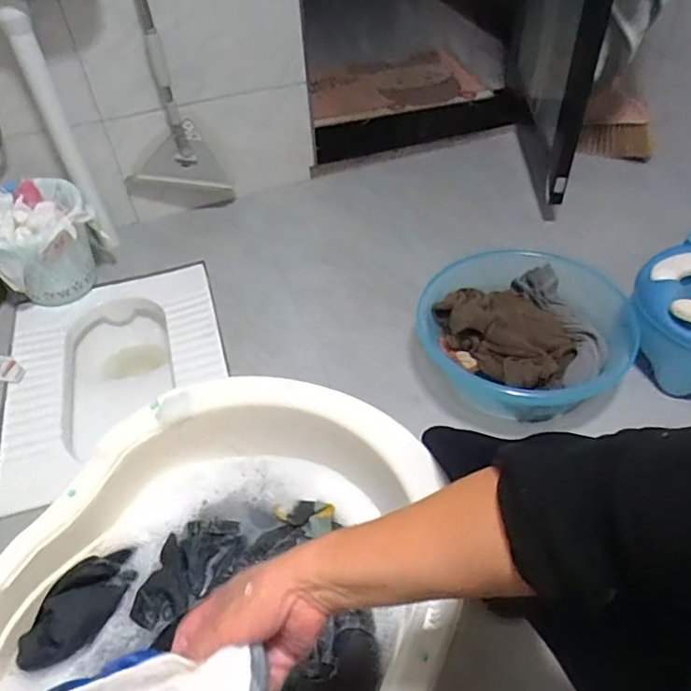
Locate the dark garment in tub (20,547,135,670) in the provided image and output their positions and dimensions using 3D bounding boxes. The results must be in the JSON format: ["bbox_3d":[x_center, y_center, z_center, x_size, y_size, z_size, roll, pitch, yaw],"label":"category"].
[{"bbox_3d":[-0.334,0.326,0.731,0.074,0.035,0.166,19,51,21],"label":"dark garment in tub"}]

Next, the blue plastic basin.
[{"bbox_3d":[0.323,-0.017,1.058,0.353,0.130,0.343,-2,46,2],"label":"blue plastic basin"}]

